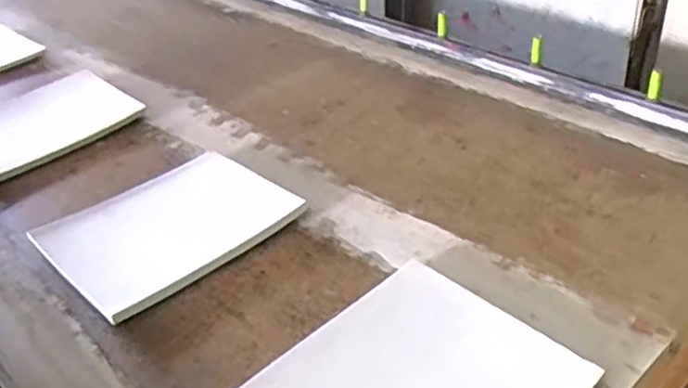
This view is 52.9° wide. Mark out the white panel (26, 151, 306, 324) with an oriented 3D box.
[{"bbox_3d":[-0.211,0.037,0.838,0.265,0.022,0.211,-31,43,-31],"label":"white panel"}]

